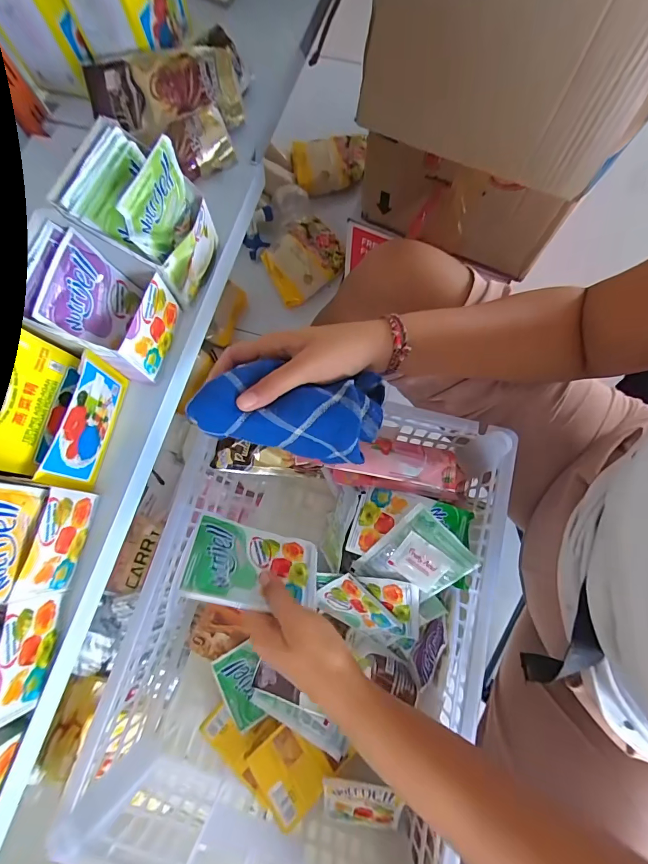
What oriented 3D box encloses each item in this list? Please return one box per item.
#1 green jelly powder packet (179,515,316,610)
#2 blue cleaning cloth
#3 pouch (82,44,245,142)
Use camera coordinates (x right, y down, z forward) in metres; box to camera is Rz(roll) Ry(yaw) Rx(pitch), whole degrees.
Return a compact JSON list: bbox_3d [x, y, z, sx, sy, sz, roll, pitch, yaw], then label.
[{"bbox_3d":[-0.060,0.115,0.332,0.112,0.008,0.078,18,34,-14],"label":"green jelly powder packet"},{"bbox_3d":[-0.025,-0.015,0.290,0.142,0.050,0.064,5,75,-10],"label":"blue cleaning cloth"},{"bbox_3d":[-0.179,-0.381,0.416,0.166,0.047,0.079,-8,75,-1],"label":"pouch"}]

